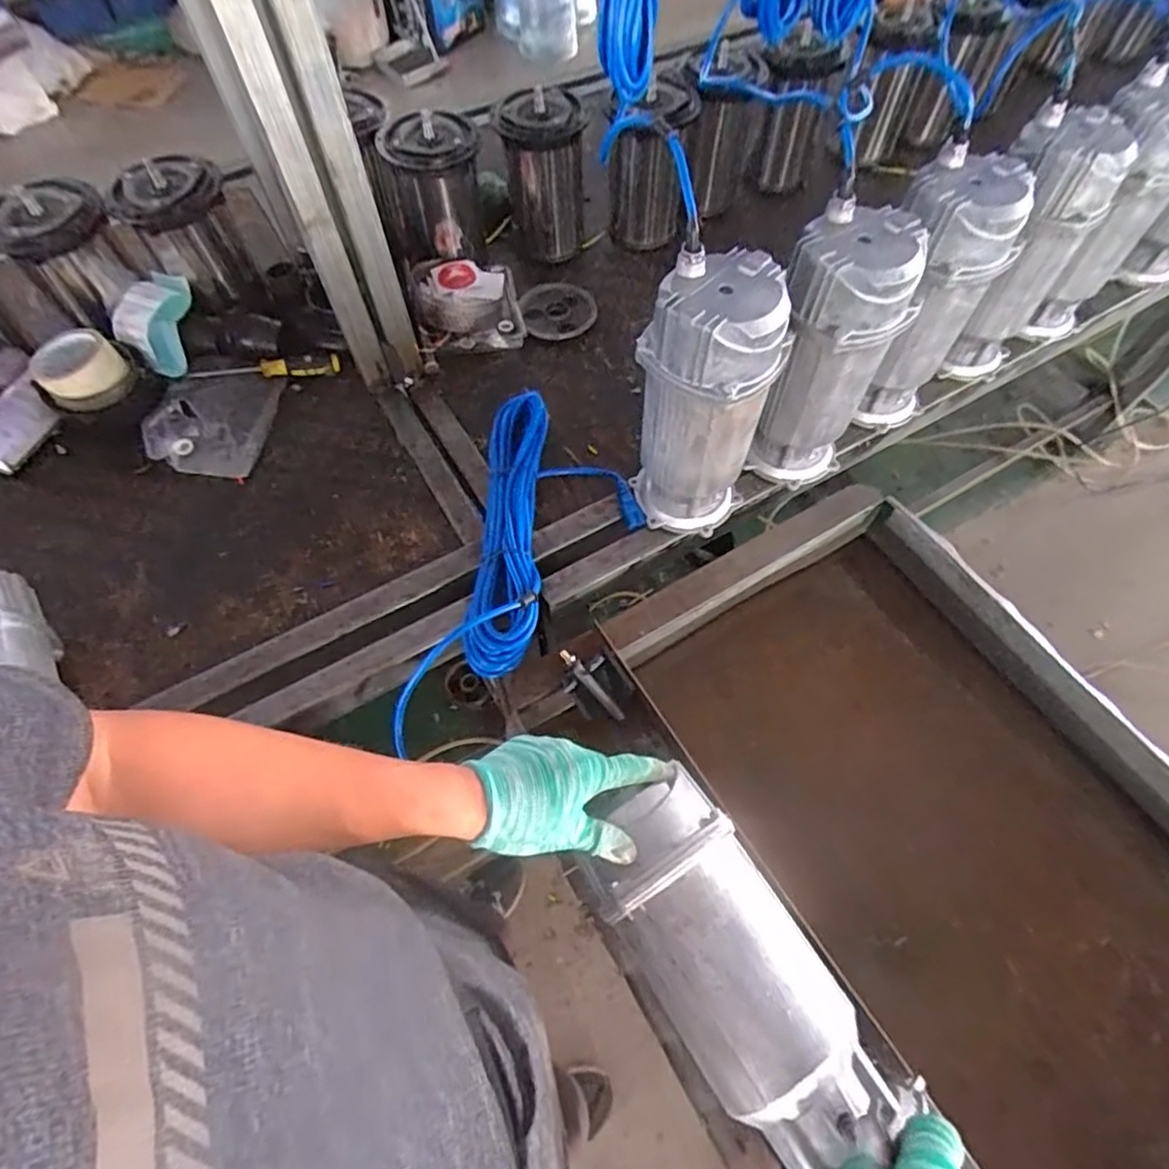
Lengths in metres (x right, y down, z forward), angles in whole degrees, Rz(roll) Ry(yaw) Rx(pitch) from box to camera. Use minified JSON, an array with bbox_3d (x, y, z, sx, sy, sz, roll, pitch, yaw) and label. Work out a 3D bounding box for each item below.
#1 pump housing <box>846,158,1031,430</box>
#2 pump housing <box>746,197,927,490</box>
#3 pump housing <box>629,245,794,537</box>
[{"bbox_3d":[0.400,-0.340,0.767,0.126,0.285,0.123,-28,65,-15],"label":"pump housing"},{"bbox_3d":[0.267,-0.250,0.717,0.132,0.293,0.124,28,64,13],"label":"pump housing"},{"bbox_3d":[0.124,-0.189,0.680,0.134,0.292,0.123,19,62,9],"label":"pump housing"}]

